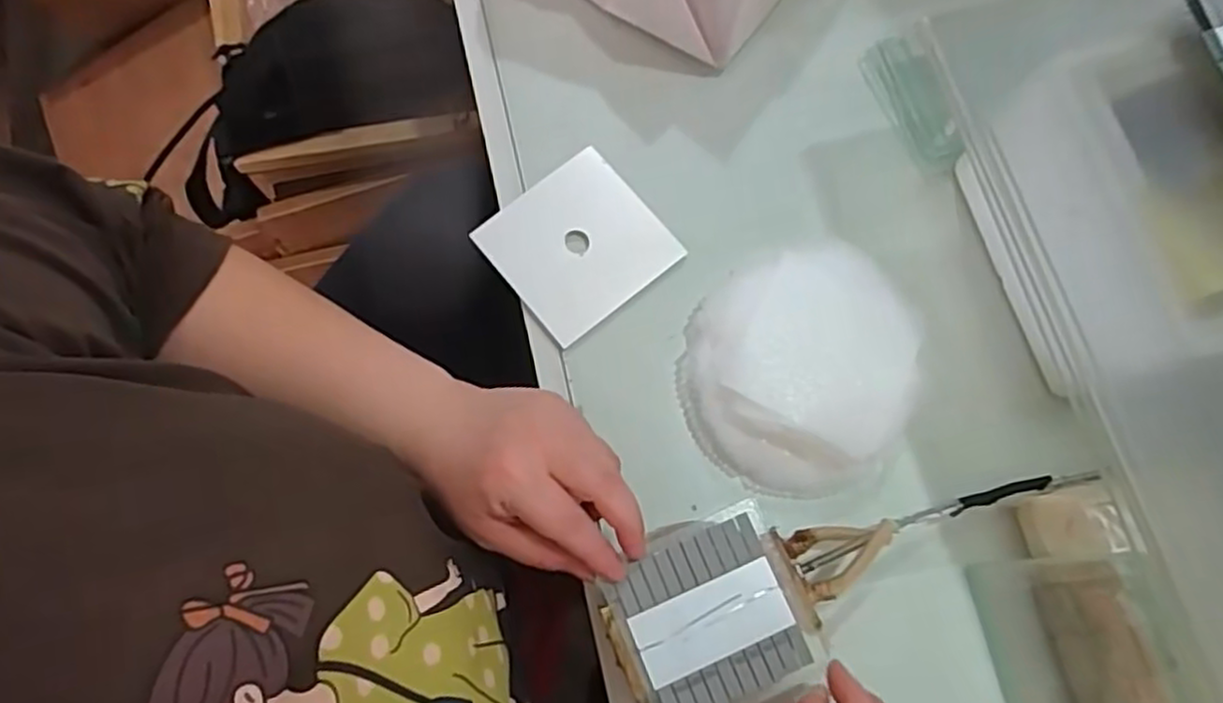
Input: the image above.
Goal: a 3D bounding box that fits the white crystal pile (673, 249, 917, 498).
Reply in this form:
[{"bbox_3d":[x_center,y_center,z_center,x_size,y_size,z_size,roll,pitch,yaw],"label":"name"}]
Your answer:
[{"bbox_3d":[0.106,0.010,0.421,0.125,0.041,0.135,0,75,-1],"label":"white crystal pile"}]

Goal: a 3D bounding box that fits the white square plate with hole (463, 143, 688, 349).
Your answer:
[{"bbox_3d":[-0.021,-0.067,0.455,0.098,0.004,0.095,-38,79,-10],"label":"white square plate with hole"}]

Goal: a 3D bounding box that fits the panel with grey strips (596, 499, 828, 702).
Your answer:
[{"bbox_3d":[0.049,0.131,0.367,0.090,0.008,0.084,-22,77,-7],"label":"panel with grey strips"}]

